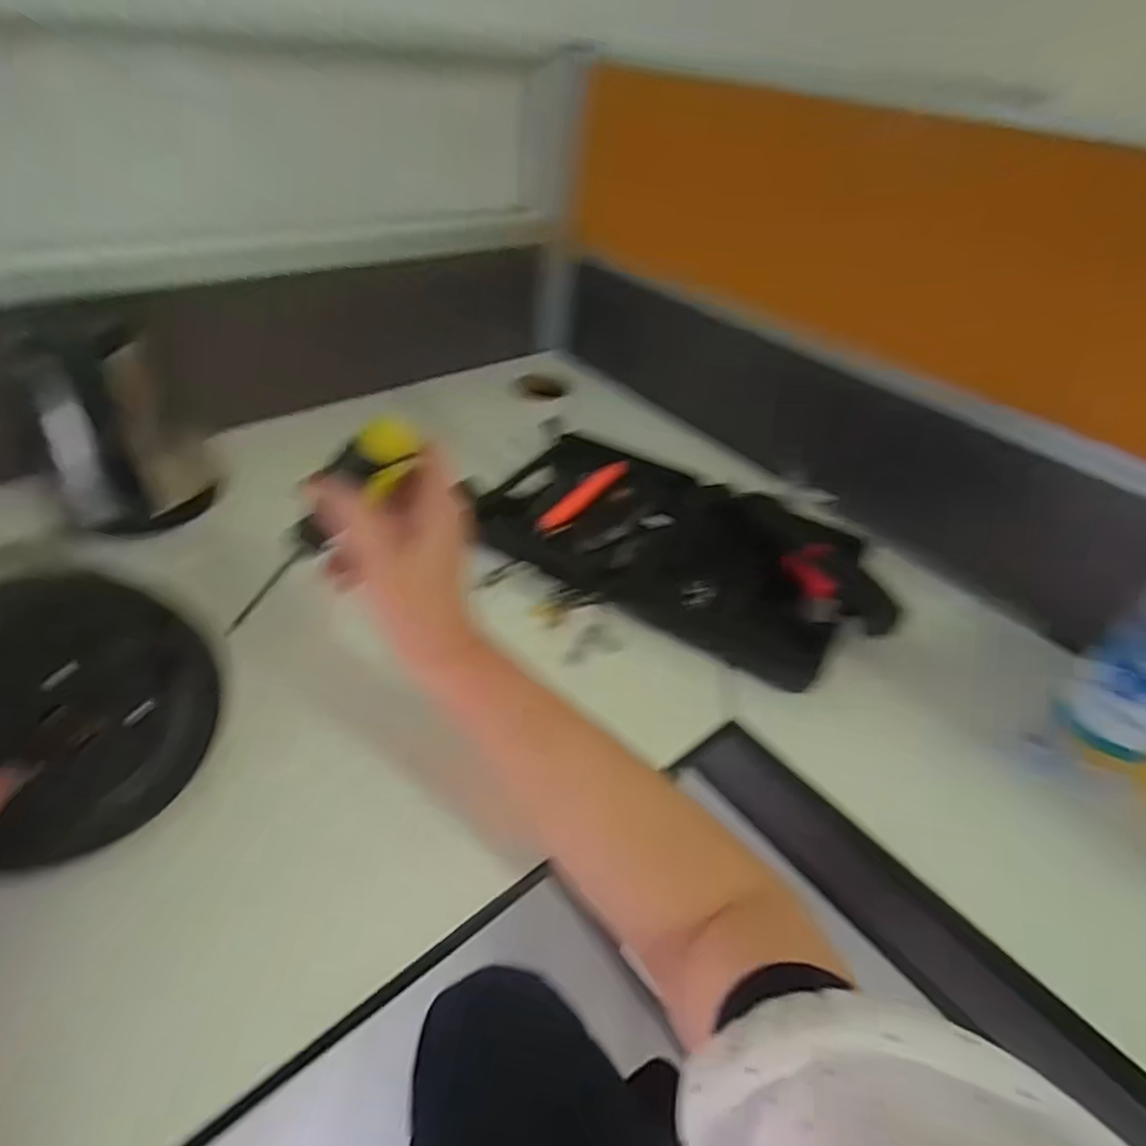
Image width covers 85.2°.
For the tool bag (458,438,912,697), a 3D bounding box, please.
[{"bbox_3d":[0.098,-0.041,0.570,0.375,0.063,0.217,26,45,20],"label":"tool bag"}]

